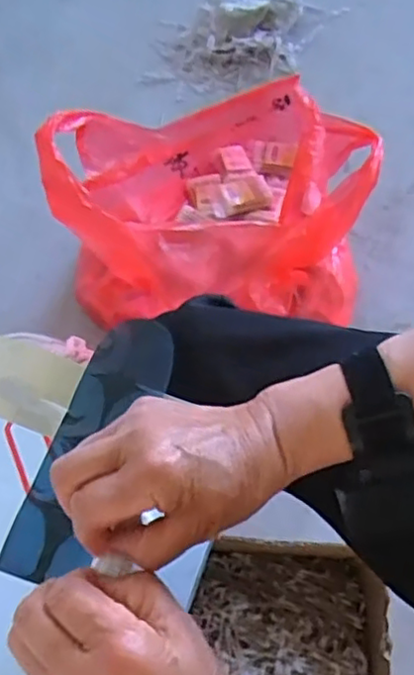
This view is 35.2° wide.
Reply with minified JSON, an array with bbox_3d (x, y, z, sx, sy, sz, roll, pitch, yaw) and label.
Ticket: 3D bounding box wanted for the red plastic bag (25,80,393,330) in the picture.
[{"bbox_3d":[0.014,-0.182,0.915,0.434,0.261,0.300,-14,66,-5],"label":"red plastic bag"}]

